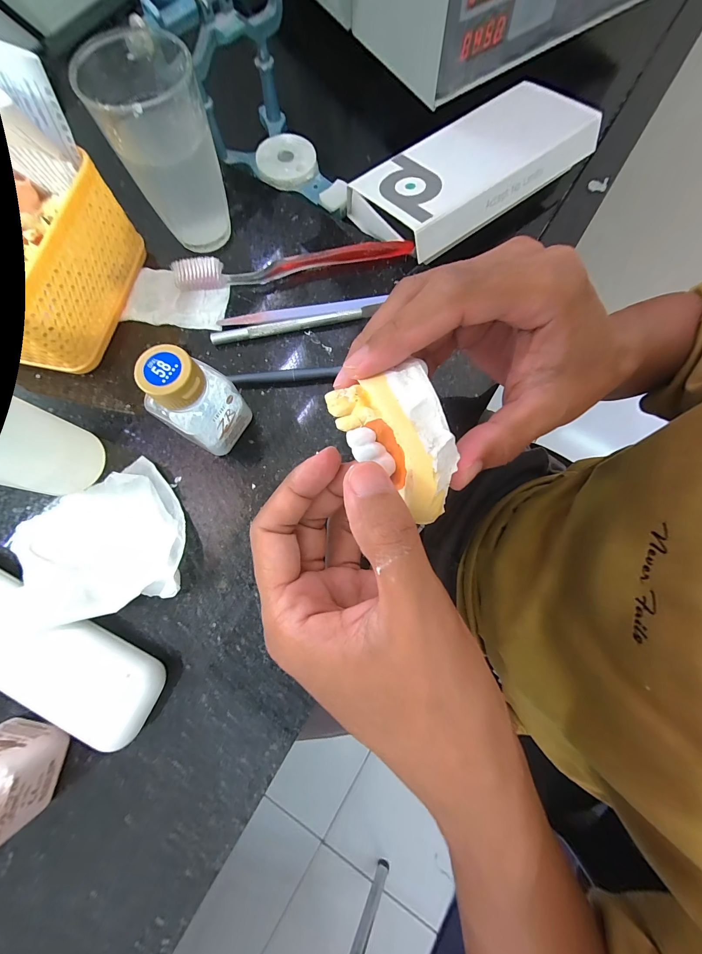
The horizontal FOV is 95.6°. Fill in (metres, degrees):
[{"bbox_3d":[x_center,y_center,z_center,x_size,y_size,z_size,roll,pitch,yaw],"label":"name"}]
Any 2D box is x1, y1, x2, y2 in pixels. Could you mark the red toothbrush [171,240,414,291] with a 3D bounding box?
[{"bbox_3d":[-0.044,-0.172,0.253,0.187,0.017,0.017,-10,76,-4],"label":"red toothbrush"}]

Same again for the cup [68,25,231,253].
[{"bbox_3d":[-0.122,-0.218,0.224,0.062,0.098,0.065,-17,77,-5],"label":"cup"}]

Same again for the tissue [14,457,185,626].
[{"bbox_3d":[-0.153,0.043,0.201,0.090,0.023,0.088,-32,79,-8],"label":"tissue"}]

